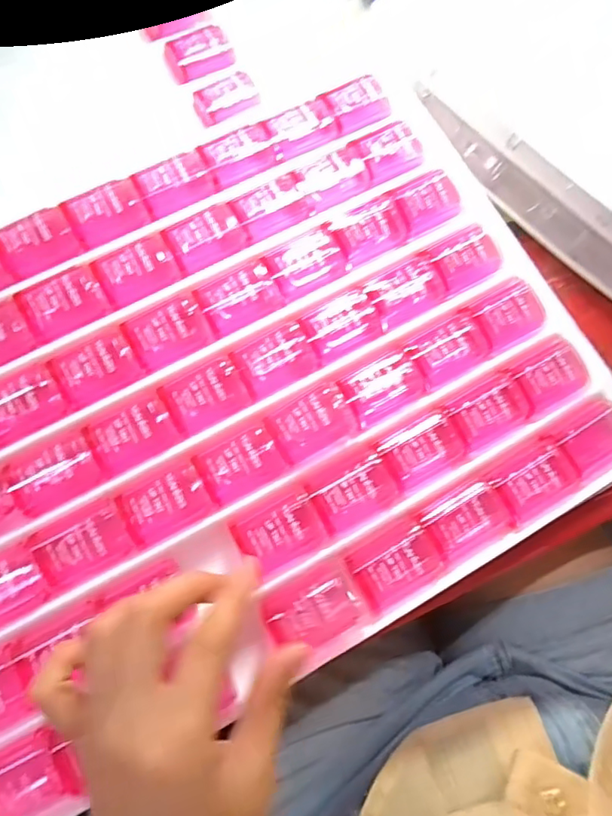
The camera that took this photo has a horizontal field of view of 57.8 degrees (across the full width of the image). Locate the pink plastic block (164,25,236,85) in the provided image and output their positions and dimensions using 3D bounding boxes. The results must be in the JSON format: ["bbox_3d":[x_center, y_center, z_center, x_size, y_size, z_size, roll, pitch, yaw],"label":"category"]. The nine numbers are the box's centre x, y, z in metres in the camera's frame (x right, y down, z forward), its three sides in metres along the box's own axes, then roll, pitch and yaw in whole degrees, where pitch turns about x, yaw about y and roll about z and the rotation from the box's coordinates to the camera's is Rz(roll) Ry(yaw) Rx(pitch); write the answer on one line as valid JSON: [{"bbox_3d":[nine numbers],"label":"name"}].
[{"bbox_3d":[-0.075,-0.248,0.388,0.047,0.018,0.023,-18,77,-3],"label":"pink plastic block"}]

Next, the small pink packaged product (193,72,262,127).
[{"bbox_3d":[-0.055,-0.210,0.377,0.044,0.011,0.026,-26,77,-5],"label":"small pink packaged product"}]

